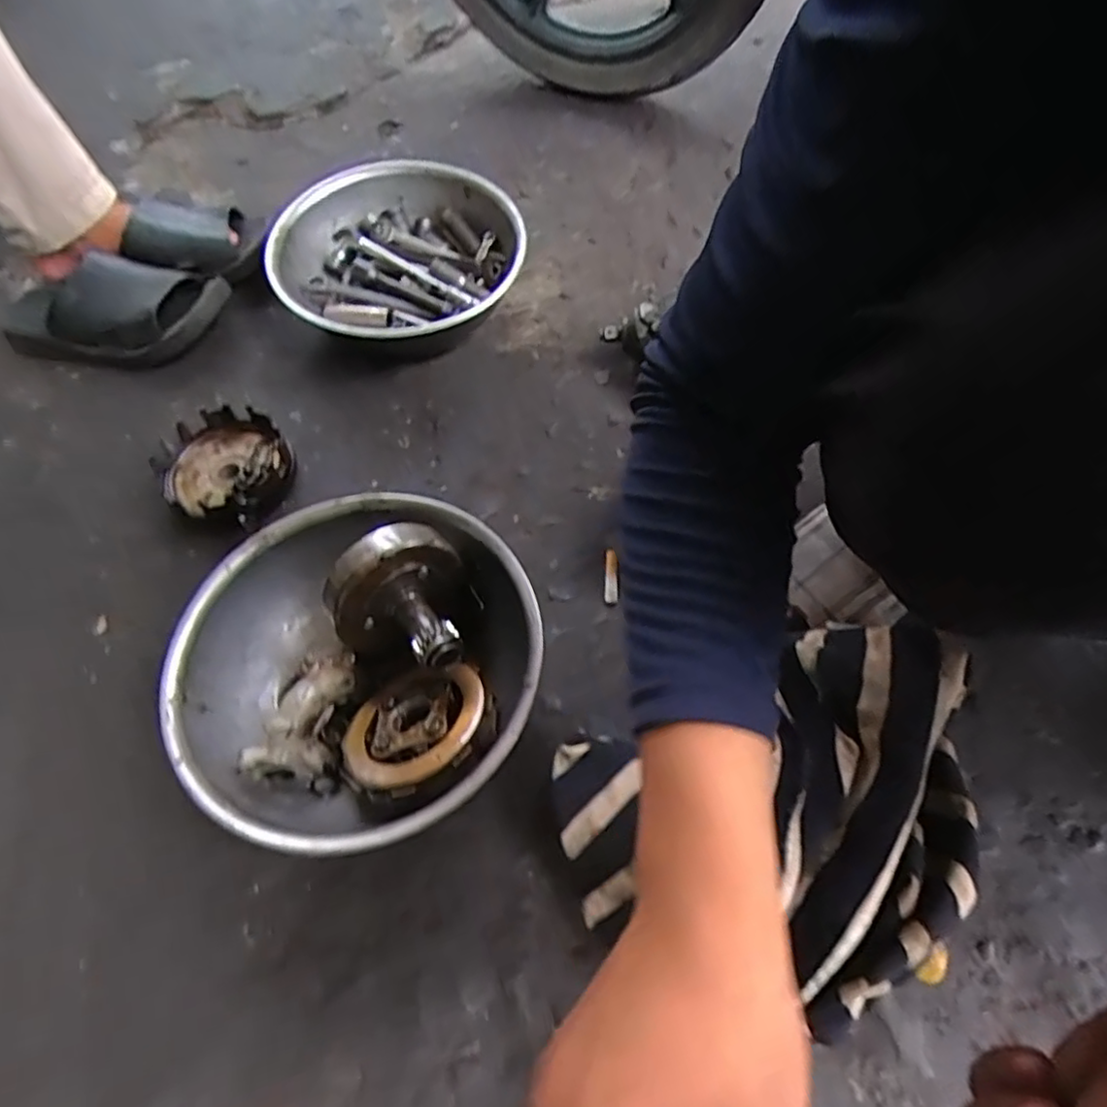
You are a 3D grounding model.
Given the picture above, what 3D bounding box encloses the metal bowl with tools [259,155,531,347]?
[{"bbox_3d":[-0.168,-0.317,0.727,0.262,0.096,0.261,-2,60,4],"label":"metal bowl with tools"}]

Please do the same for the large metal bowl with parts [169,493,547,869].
[{"bbox_3d":[-0.142,0.079,0.492,0.247,0.114,0.258,-1,61,2],"label":"large metal bowl with parts"}]

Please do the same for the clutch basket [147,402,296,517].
[{"bbox_3d":[-0.303,-0.078,0.612,0.111,0.043,0.122,-36,65,-17],"label":"clutch basket"}]

